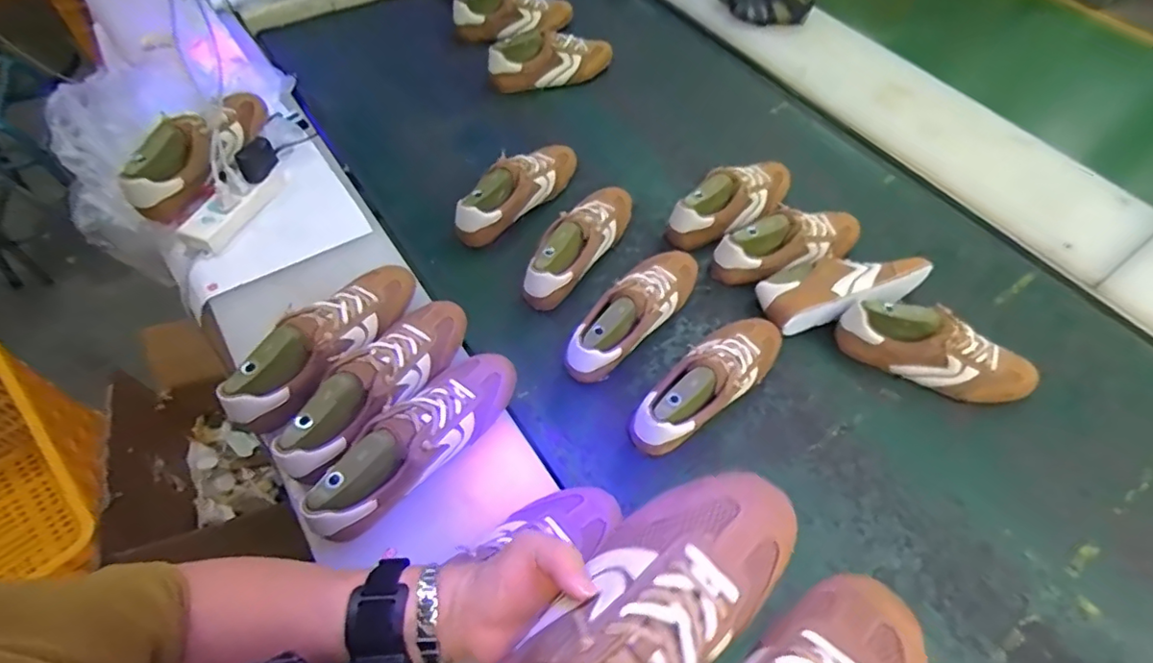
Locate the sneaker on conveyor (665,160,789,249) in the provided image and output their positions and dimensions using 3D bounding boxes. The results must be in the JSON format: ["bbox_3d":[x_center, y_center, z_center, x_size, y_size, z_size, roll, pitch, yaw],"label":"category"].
[{"bbox_3d":[0.252,-0.218,0.885,0.248,0.091,0.081,-33,68,-13],"label":"sneaker on conveyor"}]

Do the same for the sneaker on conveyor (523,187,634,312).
[{"bbox_3d":[0.006,-0.140,0.822,0.079,0.091,0.257,30,56,15],"label":"sneaker on conveyor"}]

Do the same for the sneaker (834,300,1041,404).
[{"bbox_3d":[0.491,0.025,0.757,0.258,0.076,0.091,16,66,10],"label":"sneaker"}]

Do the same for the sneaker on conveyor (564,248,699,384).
[{"bbox_3d":[0.079,-0.033,0.764,0.083,0.085,0.261,36,56,17],"label":"sneaker on conveyor"}]

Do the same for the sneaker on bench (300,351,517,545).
[{"bbox_3d":[-0.166,0.110,0.594,0.078,0.087,0.255,36,53,17],"label":"sneaker on bench"}]

